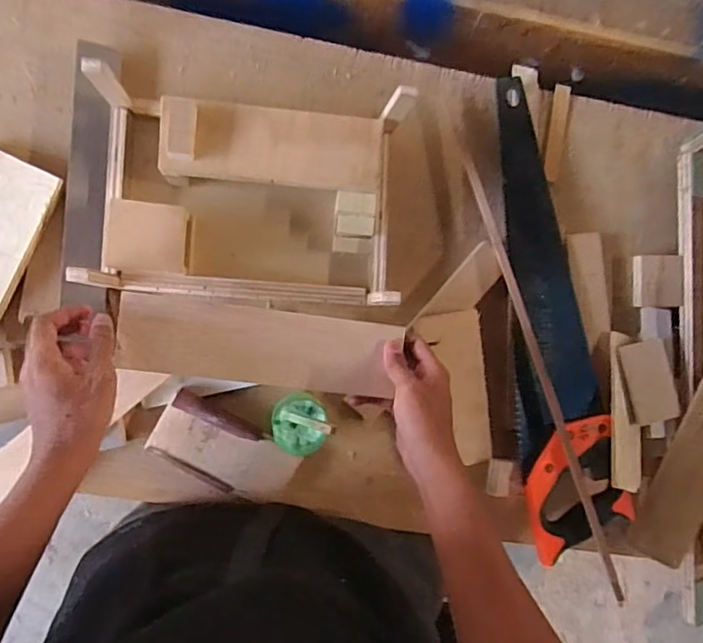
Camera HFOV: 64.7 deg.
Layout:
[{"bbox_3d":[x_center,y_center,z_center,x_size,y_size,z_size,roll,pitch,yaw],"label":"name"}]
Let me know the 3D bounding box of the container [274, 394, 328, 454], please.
[{"bbox_3d":[-0.055,0.110,0.599,0.058,0.039,0.063,0,90,-5],"label":"container"}]

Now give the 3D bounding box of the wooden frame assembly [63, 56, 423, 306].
[{"bbox_3d":[-0.103,-0.121,0.563,0.300,0.093,0.193,3,89,-5],"label":"wooden frame assembly"}]

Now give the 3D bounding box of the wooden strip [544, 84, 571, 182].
[{"bbox_3d":[0.240,-0.221,0.648,0.021,0.007,0.114,10,89,-5],"label":"wooden strip"}]

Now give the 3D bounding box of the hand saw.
[{"bbox_3d":[0.223,-0.011,0.626,0.116,0.044,0.527,-7,90,-5],"label":"hand saw"}]

